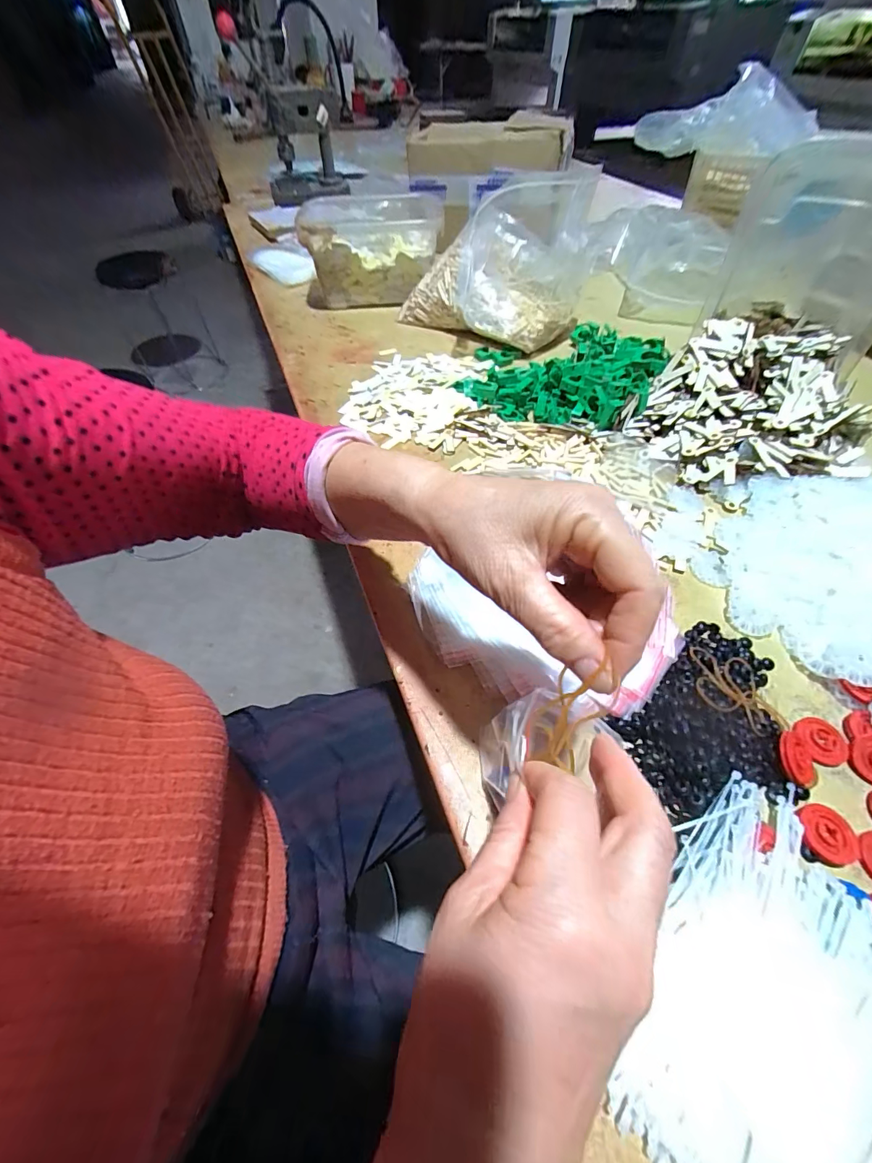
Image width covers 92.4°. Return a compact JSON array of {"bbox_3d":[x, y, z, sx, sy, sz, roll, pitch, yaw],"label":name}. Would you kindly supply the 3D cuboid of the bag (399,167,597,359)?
[{"bbox_3d":[0.097,-0.494,0.651,0.208,0.158,0.244,-37,61,-24],"label":"bag"}]

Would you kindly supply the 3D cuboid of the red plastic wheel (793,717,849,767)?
[{"bbox_3d":[0.276,0.114,0.299,0.030,0.006,0.032,-2,55,3],"label":"red plastic wheel"}]

